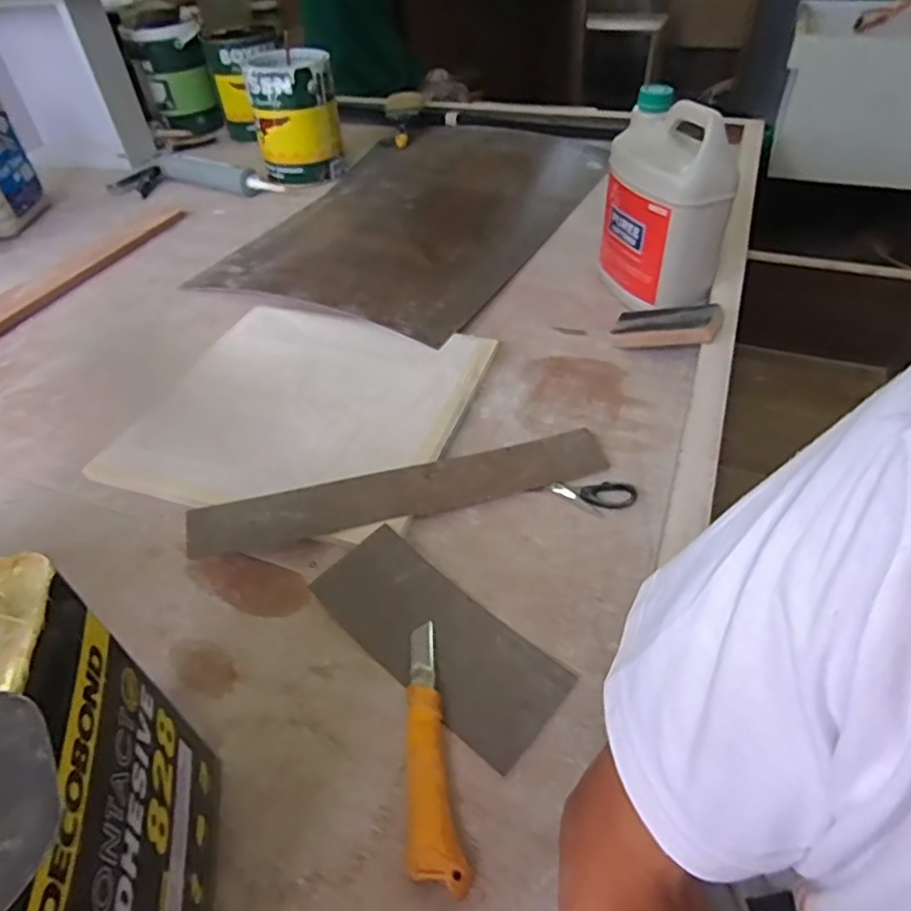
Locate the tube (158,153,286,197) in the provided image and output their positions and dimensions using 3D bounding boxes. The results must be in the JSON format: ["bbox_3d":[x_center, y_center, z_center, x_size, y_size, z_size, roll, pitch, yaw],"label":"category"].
[{"bbox_3d":[-0.482,-0.559,1.228,0.330,0.045,0.057,19,49,22],"label":"tube"}]

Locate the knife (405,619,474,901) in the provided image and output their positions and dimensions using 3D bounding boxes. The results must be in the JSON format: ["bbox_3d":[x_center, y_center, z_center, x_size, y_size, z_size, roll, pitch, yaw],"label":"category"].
[{"bbox_3d":[-0.020,0.205,0.439,0.036,0.019,0.180,-7,44,-3],"label":"knife"}]

